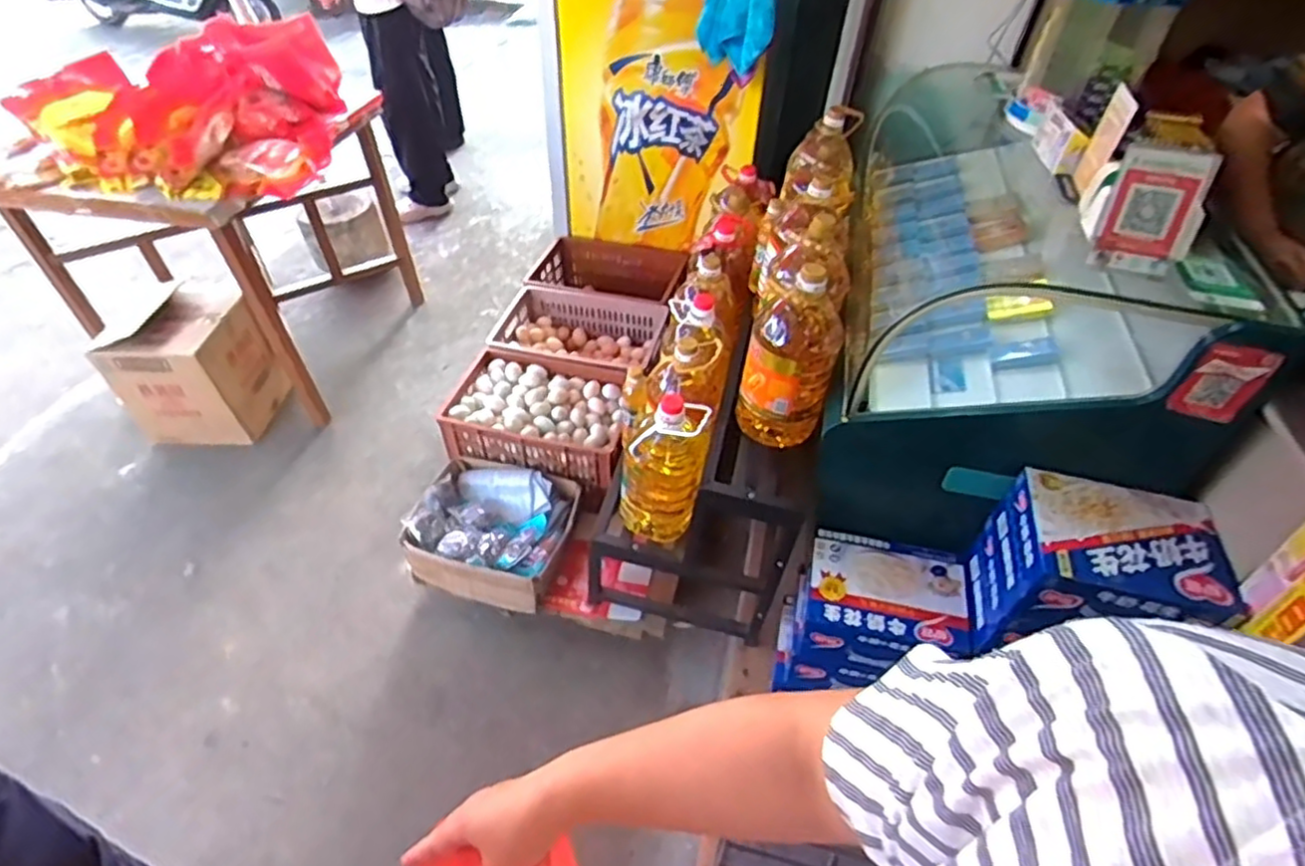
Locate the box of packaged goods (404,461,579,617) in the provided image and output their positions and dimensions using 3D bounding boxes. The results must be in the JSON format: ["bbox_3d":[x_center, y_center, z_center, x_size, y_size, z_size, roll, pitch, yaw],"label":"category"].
[{"bbox_3d":[-0.389,0.241,1.651,0.352,0.127,0.285,13,46,9],"label":"box of packaged goods"}]

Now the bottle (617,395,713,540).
[{"bbox_3d":[0.019,0.077,1.335,0.149,0.336,0.125,10,46,5],"label":"bottle"}]

